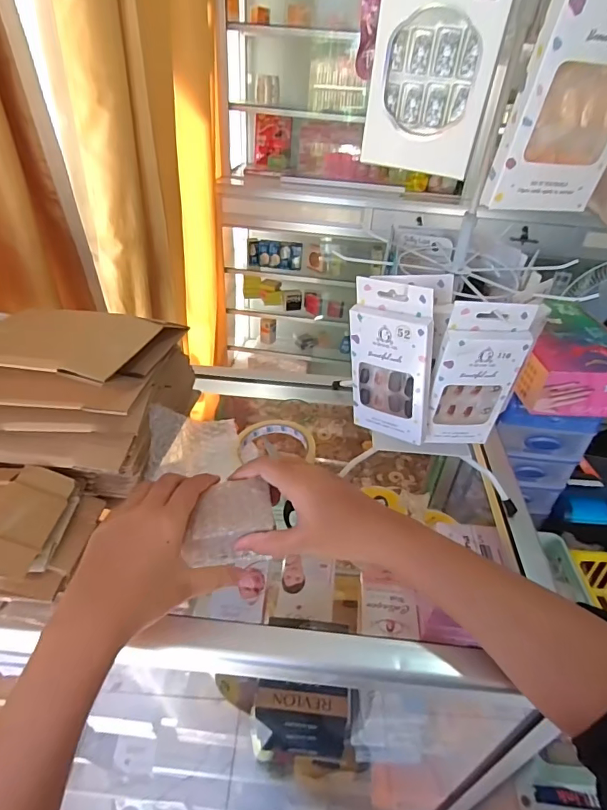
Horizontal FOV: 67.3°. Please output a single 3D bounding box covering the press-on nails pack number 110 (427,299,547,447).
[{"bbox_3d":[0.147,-0.021,0.388,0.073,0.135,0.013,2,37,-2],"label":"press-on nails pack number 110"}]

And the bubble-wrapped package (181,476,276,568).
[{"bbox_3d":[-0.066,0.105,0.407,0.073,0.049,0.053,-7,39,-14],"label":"bubble-wrapped package"}]

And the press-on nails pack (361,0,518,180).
[{"bbox_3d":[0.075,-0.207,0.253,0.072,0.135,0.011,17,39,17],"label":"press-on nails pack"}]

